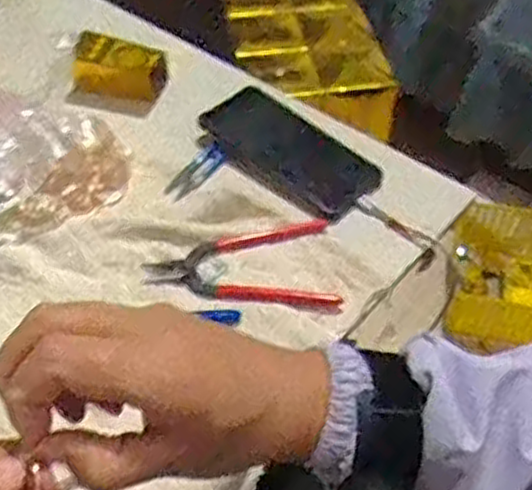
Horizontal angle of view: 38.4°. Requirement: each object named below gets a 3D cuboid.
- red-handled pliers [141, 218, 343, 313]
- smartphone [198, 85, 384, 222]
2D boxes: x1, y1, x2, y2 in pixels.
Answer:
[{"bbox_3d":[-0.019,0.017,0.588,0.143,0.012,0.095,-5,48,-5],"label":"red-handled pliers"},{"bbox_3d":[0.019,-0.083,0.675,0.161,0.018,0.086,38,52,18],"label":"smartphone"}]

